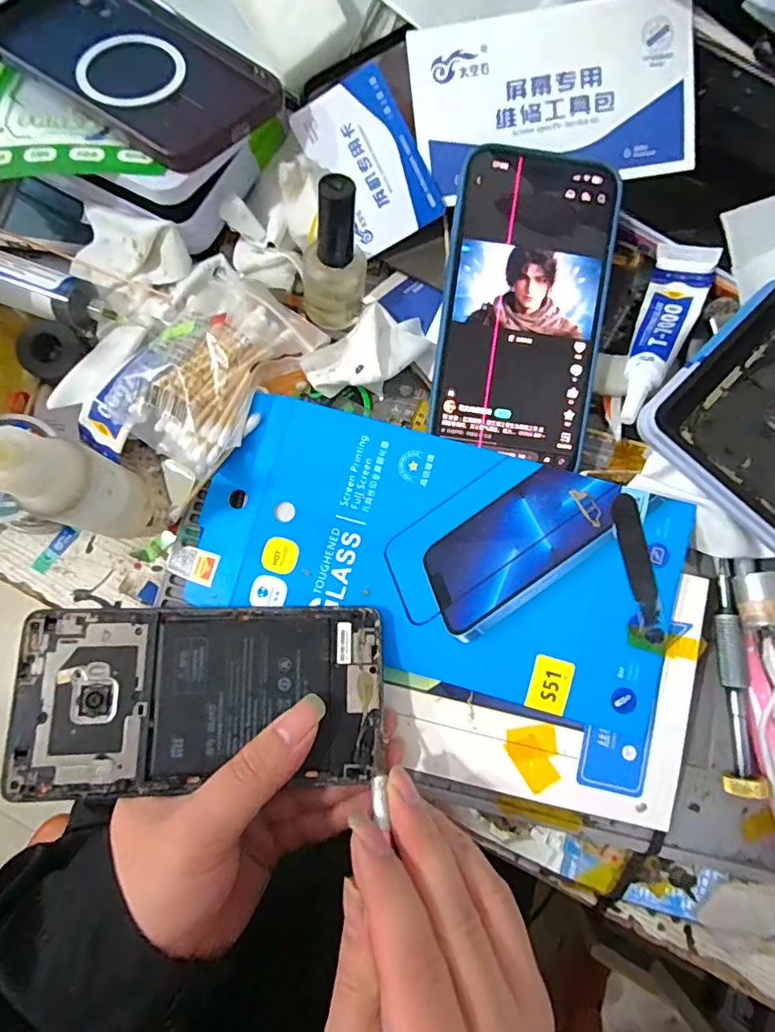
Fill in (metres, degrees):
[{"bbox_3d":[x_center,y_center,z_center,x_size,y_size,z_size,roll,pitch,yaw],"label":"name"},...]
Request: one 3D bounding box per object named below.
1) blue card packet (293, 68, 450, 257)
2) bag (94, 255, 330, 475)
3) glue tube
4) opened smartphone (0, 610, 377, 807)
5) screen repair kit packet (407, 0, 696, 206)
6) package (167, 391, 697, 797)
[{"bbox_3d":[-0.010,-0.188,0.279,0.050,0.004,0.085,-29,91,10],"label":"blue card packet"},{"bbox_3d":[-0.093,-0.081,0.261,0.081,0.024,0.099,37,80,6],"label":"bag"},{"bbox_3d":[0.142,-0.091,0.268,0.030,0.023,0.097,18,79,3],"label":"glue tube"},{"bbox_3d":[-0.078,0.078,0.229,0.151,0.006,0.075,-2,78,-8],"label":"opened smartphone"},{"bbox_3d":[0.085,-0.212,0.267,0.137,0.004,0.079,-8,101,3],"label":"screen repair kit packet"},{"bbox_3d":[0.021,0.026,0.256,0.234,0.015,0.127,16,79,2],"label":"package"}]

